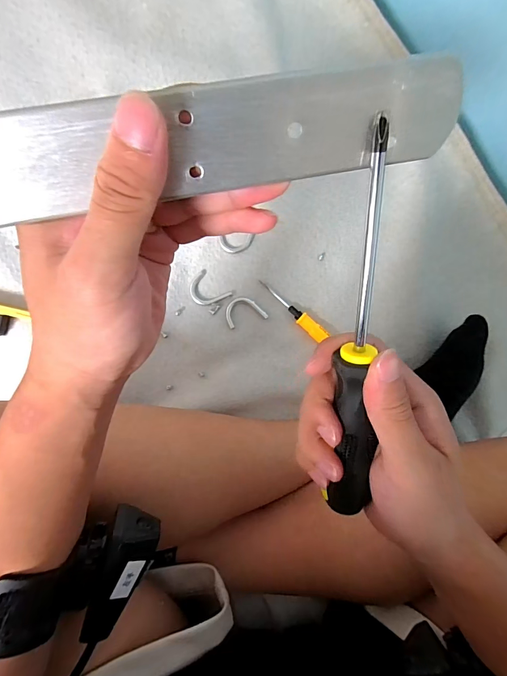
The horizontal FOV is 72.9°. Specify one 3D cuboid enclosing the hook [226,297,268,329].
[{"bbox_3d":[-0.010,-0.031,0.379,0.044,0.006,0.030,-17,90,-7],"label":"hook"}]

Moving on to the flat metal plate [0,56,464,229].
[{"bbox_3d":[-0.057,-0.059,0.119,0.266,0.006,0.032,-11,125,-4],"label":"flat metal plate"}]

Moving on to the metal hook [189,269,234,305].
[{"bbox_3d":[-0.051,-0.051,0.380,0.042,0.006,0.033,44,83,-3],"label":"metal hook"}]

